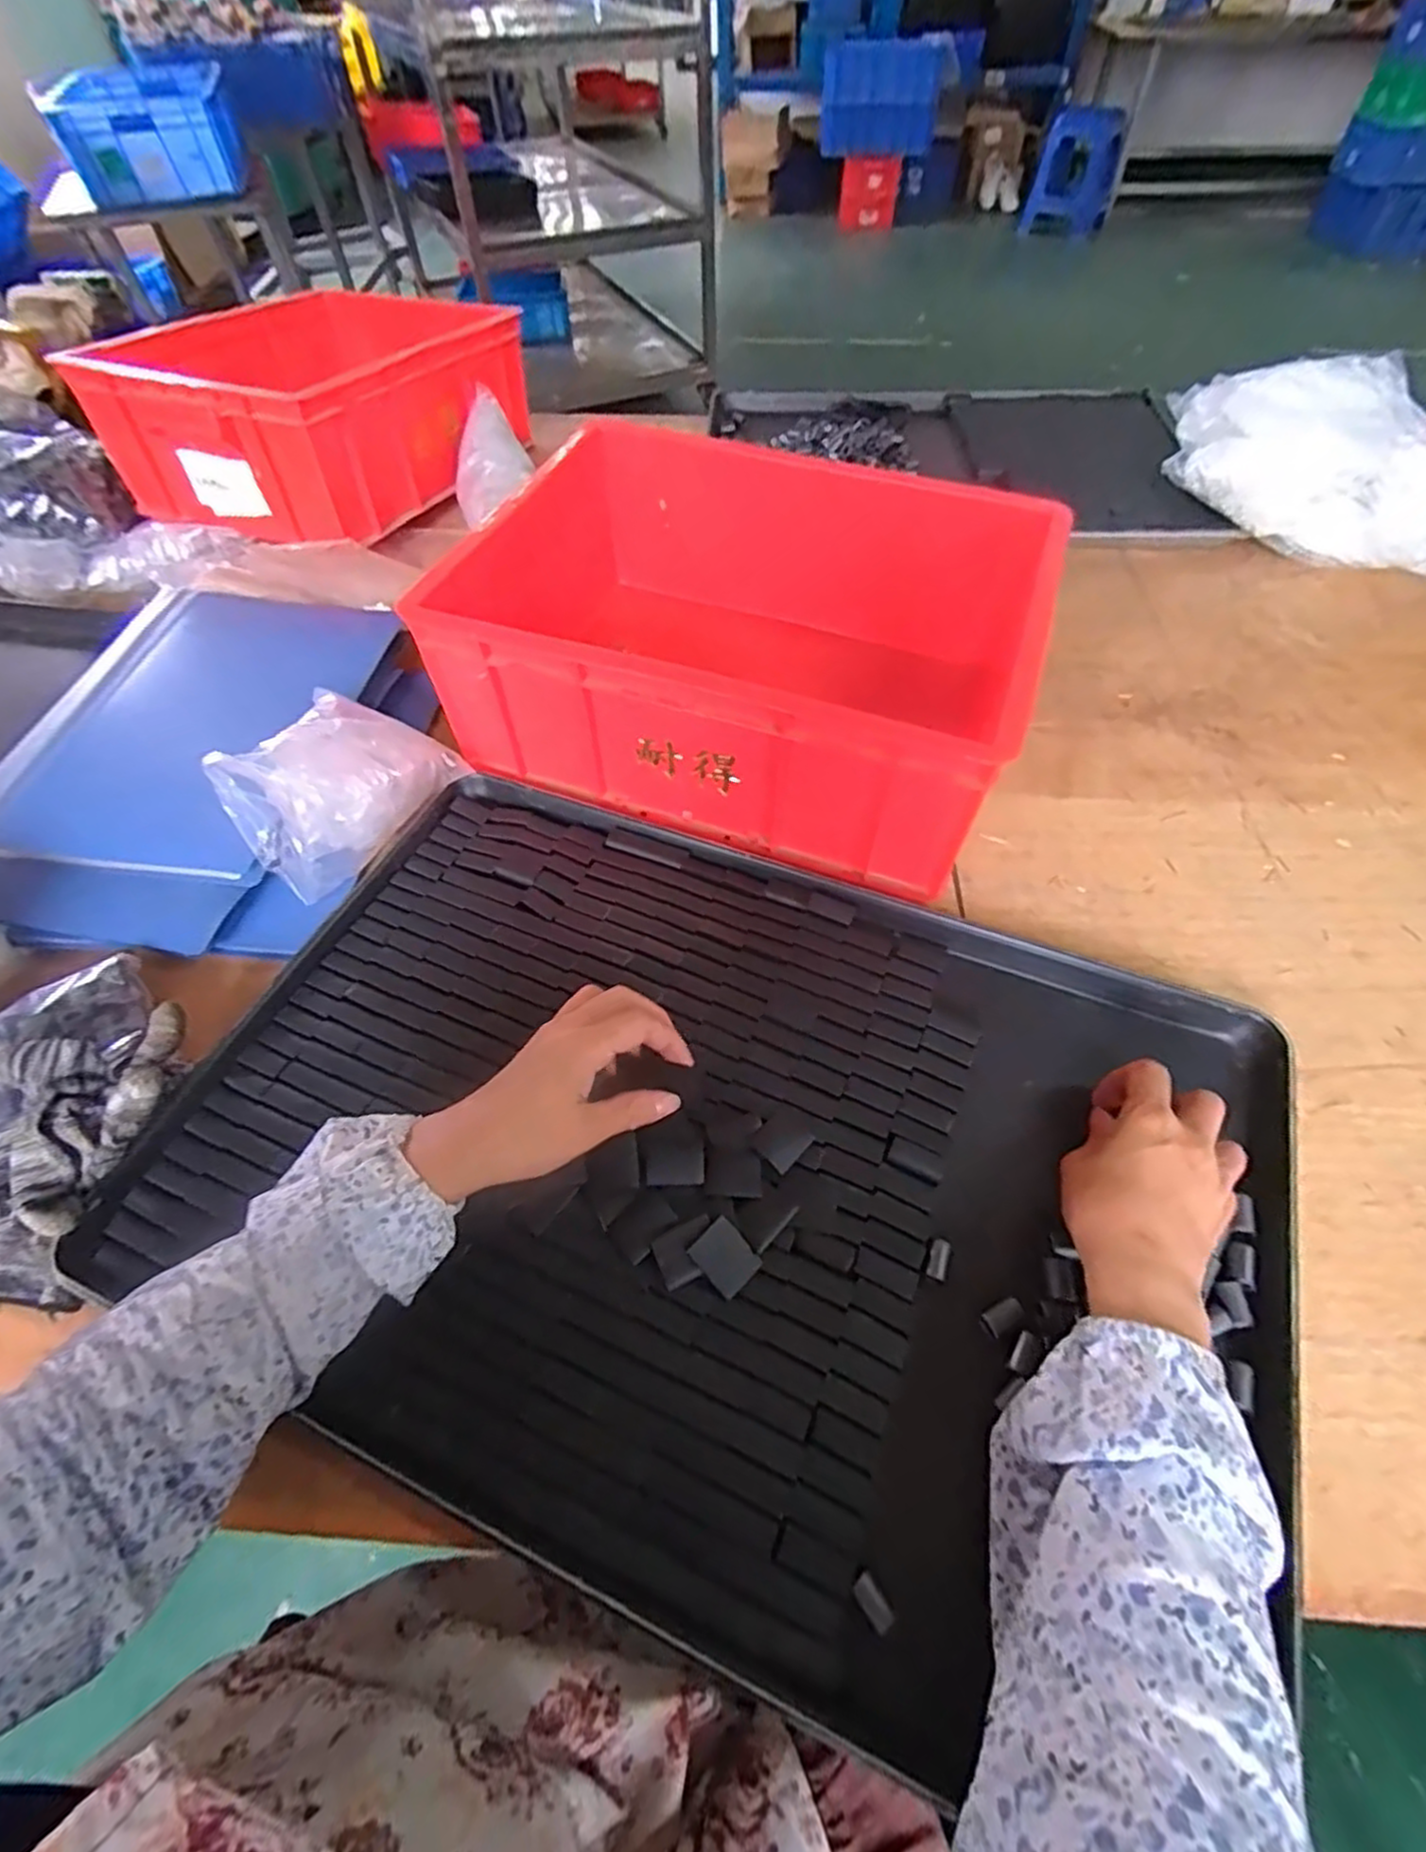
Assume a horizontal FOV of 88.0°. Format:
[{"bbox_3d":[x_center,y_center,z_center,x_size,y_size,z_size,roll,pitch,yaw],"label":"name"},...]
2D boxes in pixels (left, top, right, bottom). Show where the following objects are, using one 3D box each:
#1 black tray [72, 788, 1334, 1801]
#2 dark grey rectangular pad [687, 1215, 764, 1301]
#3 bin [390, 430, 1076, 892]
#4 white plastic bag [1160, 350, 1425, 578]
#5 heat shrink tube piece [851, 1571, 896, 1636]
[{"bbox_3d":[0.001,0.121,0.426,0.594,0.022,0.398,18,57,14],"label":"black tray"},{"bbox_3d":[0.006,0.170,0.379,0.026,0.004,0.032,-40,81,-20],"label":"dark grey rectangular pad"},{"bbox_3d":[0.025,-0.223,0.590,0.410,0.158,0.302,17,57,13],"label":"bin"},{"bbox_3d":[0.686,-0.498,0.785,0.327,0.136,0.237,4,55,5],"label":"white plastic bag"},{"bbox_3d":[0.068,0.286,0.312,0.010,0.004,0.020,-32,59,-19],"label":"heat shrink tube piece"}]

